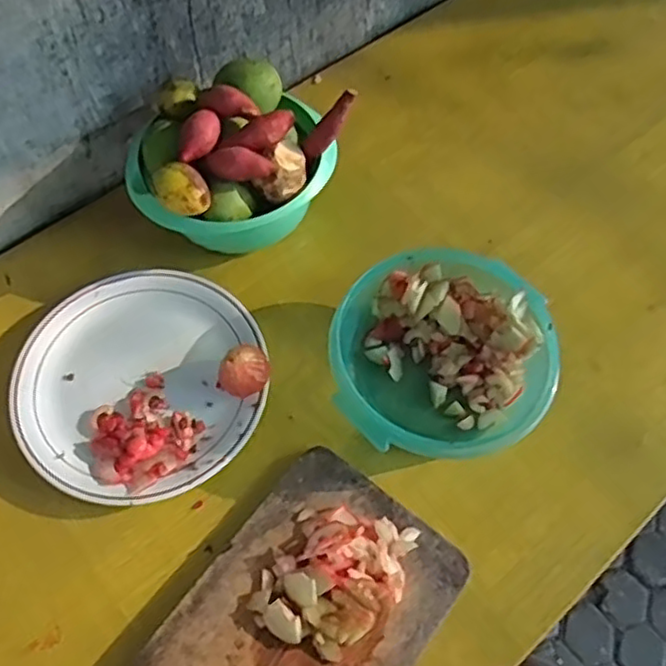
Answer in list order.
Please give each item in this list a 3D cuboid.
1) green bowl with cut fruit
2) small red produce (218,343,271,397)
[{"bbox_3d":[0.093,0.024,0.595,0.187,0.072,0.184,1,64,-2],"label":"green bowl with cut fruit"},{"bbox_3d":[-0.076,0.035,0.588,0.040,0.041,0.044,1,64,-2],"label":"small red produce"}]

